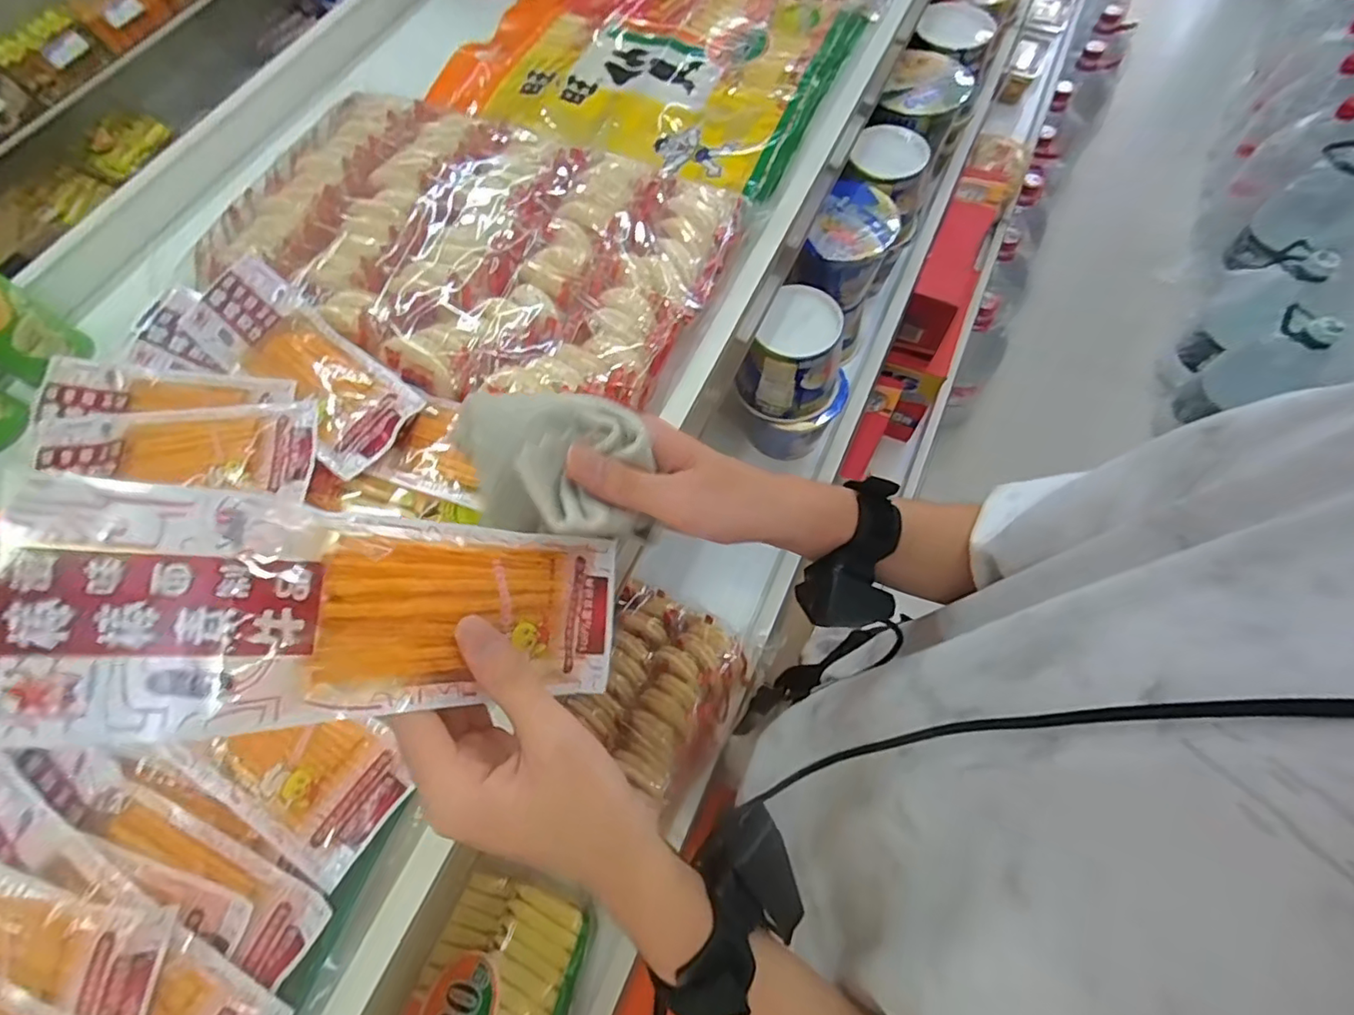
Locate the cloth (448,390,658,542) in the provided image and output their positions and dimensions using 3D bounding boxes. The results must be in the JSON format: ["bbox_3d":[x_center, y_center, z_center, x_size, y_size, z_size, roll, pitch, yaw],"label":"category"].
[{"bbox_3d":[-0.062,-0.024,0.296,0.096,0.031,0.073,3,66,4],"label":"cloth"}]

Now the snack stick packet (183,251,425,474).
[{"bbox_3d":[-0.304,-0.119,0.470,0.232,0.020,0.082,36,72,17],"label":"snack stick packet"}]

